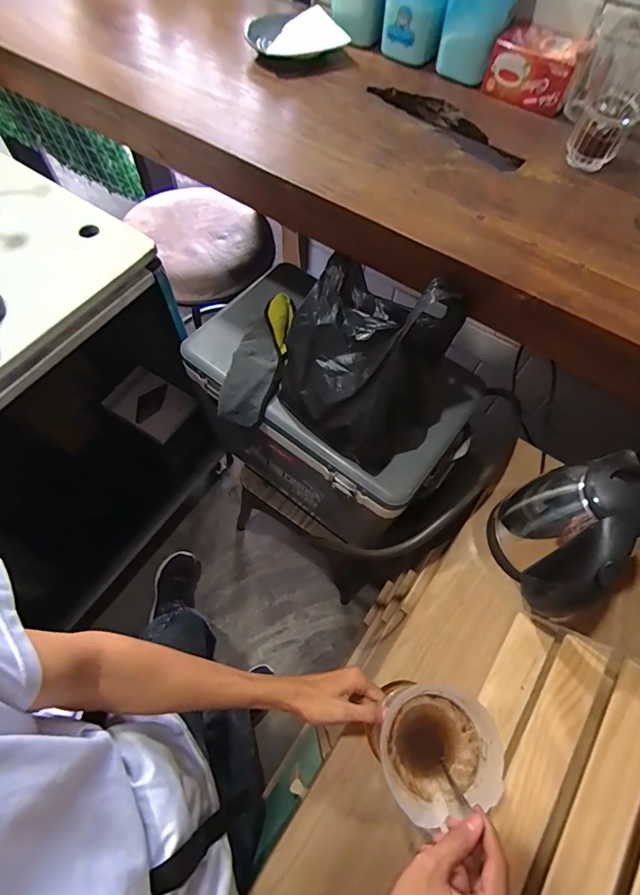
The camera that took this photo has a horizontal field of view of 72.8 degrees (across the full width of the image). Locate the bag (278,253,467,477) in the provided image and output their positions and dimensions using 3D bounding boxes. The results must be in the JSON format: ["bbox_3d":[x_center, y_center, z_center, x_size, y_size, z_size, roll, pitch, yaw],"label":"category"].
[{"bbox_3d":[0.065,-0.129,0.650,0.201,0.211,0.246,-40,72,-19],"label":"bag"}]

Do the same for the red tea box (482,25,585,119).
[{"bbox_3d":[0.320,-0.573,0.653,0.123,0.068,0.084,24,70,9],"label":"red tea box"}]

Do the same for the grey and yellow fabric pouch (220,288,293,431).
[{"bbox_3d":[-0.097,-0.167,0.784,0.097,0.059,0.254,17,65,6],"label":"grey and yellow fabric pouch"}]

